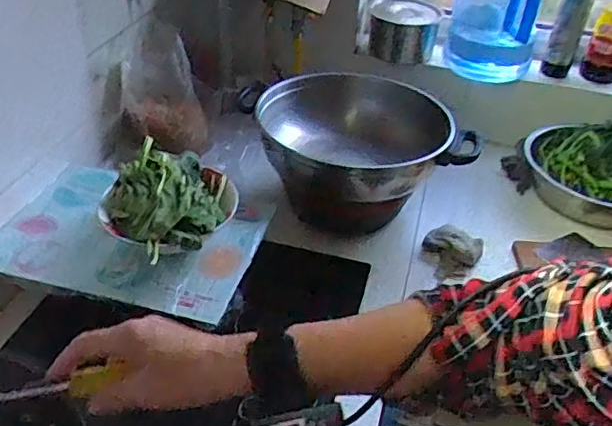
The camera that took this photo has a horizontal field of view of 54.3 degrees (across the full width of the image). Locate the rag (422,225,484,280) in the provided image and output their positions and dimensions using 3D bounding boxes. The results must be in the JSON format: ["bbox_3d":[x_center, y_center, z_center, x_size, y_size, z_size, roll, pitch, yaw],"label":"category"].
[{"bbox_3d":[0.236,0.063,0.968,0.090,0.033,0.094,17,40,15],"label":"rag"}]

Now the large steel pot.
[{"bbox_3d":[0.095,-0.106,1.026,0.311,0.160,0.292,3,38,-2],"label":"large steel pot"}]

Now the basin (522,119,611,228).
[{"bbox_3d":[0.543,-0.078,1.095,0.276,0.125,0.222,17,40,15],"label":"basin"}]

